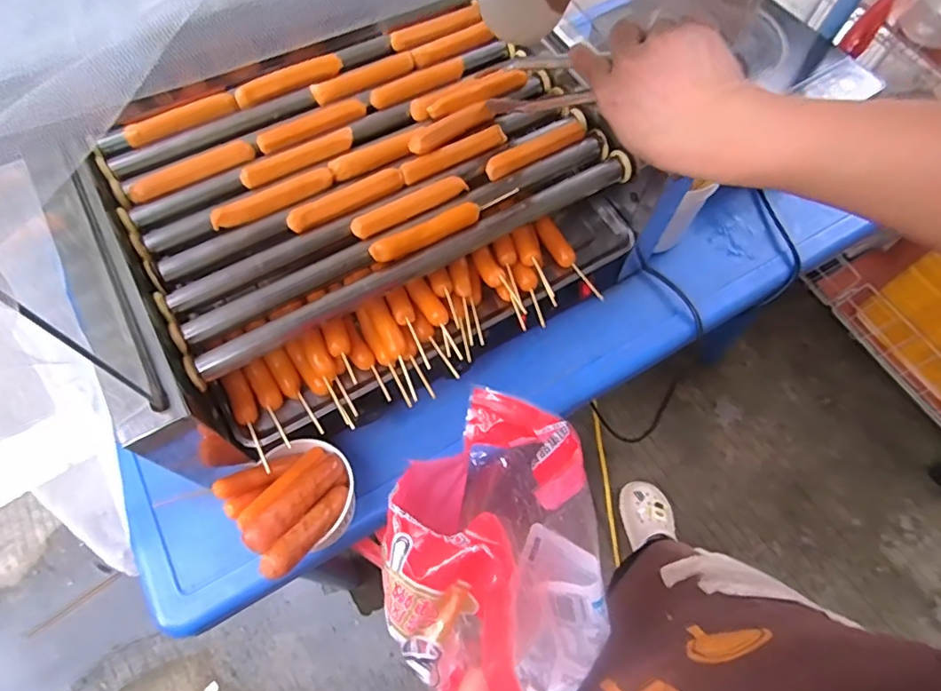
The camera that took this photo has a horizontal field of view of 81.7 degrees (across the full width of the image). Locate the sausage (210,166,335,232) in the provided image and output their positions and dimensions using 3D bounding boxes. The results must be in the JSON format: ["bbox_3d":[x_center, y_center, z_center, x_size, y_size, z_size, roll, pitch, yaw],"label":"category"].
[{"bbox_3d":[-0.192,-0.144,0.528,0.119,0.018,0.021,-26,68,-14],"label":"sausage"}]

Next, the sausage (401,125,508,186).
[{"bbox_3d":[-0.016,-0.194,0.552,0.116,0.019,0.020,-28,69,-15],"label":"sausage"}]

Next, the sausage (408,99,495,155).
[{"bbox_3d":[-0.019,-0.225,0.557,0.100,0.019,0.021,-36,72,-22],"label":"sausage"}]

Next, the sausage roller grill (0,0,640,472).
[{"bbox_3d":[-0.100,-0.131,0.593,0.519,0.189,0.352,-27,68,-14],"label":"sausage roller grill"}]

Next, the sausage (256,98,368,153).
[{"bbox_3d":[-0.166,-0.233,0.575,0.116,0.018,0.019,-27,68,-14],"label":"sausage"}]

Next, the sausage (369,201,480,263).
[{"bbox_3d":[-0.041,-0.106,0.511,0.109,0.027,0.015,-28,69,-15],"label":"sausage"}]

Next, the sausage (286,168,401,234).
[{"bbox_3d":[-0.121,-0.143,0.529,0.117,0.024,0.020,-27,68,-15],"label":"sausage"}]

